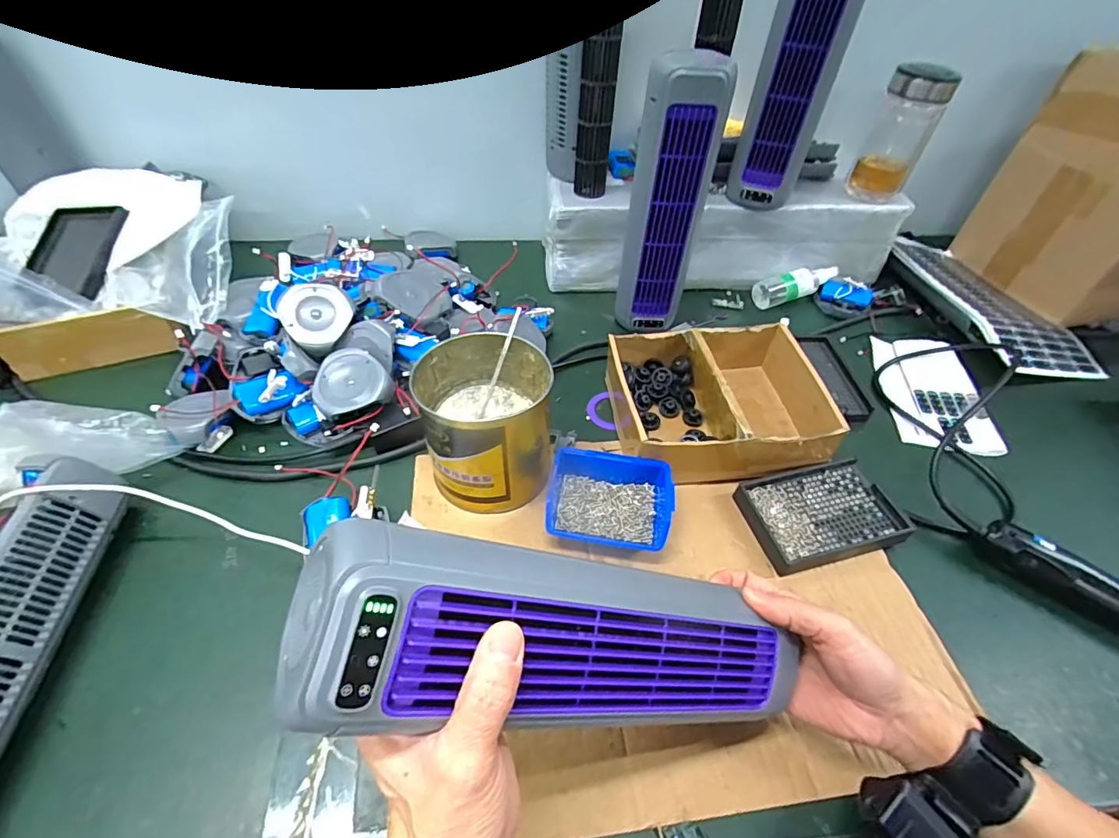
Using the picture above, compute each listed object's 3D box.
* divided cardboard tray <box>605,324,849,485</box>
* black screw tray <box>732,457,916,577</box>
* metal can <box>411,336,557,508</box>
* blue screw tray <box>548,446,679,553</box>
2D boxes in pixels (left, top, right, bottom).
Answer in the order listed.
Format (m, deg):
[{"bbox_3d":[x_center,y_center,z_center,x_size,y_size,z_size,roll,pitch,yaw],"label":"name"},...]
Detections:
[{"bbox_3d":[0.167,-0.024,0.538,0.205,0.062,0.174,-4,48,-7],"label":"divided cardboard tray"},{"bbox_3d":[0.251,0.092,0.481,0.135,0.026,0.094,-10,49,-12],"label":"black screw tray"},{"bbox_3d":[-0.069,0.003,0.479,0.122,0.113,0.125,2,47,-2],"label":"metal can"},{"bbox_3d":[0.046,0.077,0.466,0.112,0.047,0.081,9,48,5],"label":"blue screw tray"}]

